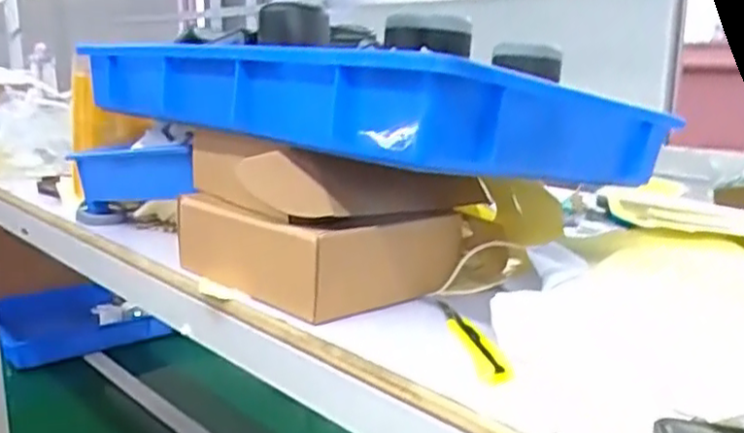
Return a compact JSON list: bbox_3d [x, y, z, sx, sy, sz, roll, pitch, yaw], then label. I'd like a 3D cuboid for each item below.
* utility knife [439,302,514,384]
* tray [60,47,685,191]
[{"bbox_3d":[0.070,0.086,0.495,0.018,0.010,0.142,-1,13,-11],"label":"utility knife"},{"bbox_3d":[-0.037,-0.109,0.675,0.301,0.091,0.531,-10,17,-42],"label":"tray"}]

